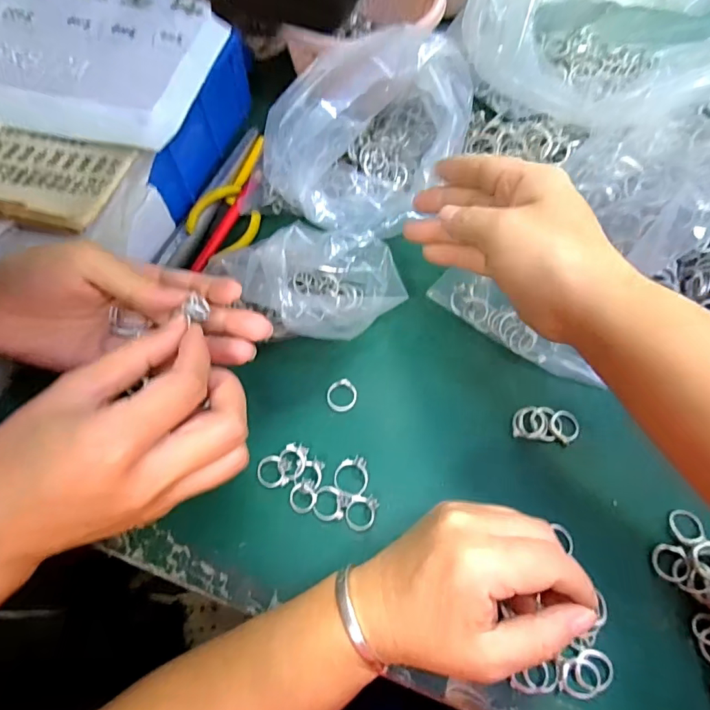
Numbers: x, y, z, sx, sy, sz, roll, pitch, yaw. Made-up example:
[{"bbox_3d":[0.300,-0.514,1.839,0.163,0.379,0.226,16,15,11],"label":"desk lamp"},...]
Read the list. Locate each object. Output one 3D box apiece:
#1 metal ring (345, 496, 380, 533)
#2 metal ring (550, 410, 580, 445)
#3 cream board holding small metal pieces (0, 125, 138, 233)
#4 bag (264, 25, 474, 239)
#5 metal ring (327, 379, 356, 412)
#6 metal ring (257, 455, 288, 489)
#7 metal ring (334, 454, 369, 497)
[{"bbox_3d":[0.004,0.102,0.312,0.019,0.006,0.022,19,67,10],"label":"metal ring"},{"bbox_3d":[0.146,0.049,0.336,0.021,0.004,0.021,-1,65,2],"label":"metal ring"},{"bbox_3d":[-0.250,-0.125,0.311,0.199,0.011,0.074,12,66,7],"label":"cream board holding small metal pieces"},{"bbox_3d":[0.013,-0.162,0.372,0.159,0.101,0.113,-33,68,-13],"label":"bag"},{"bbox_3d":[-0.010,0.029,0.349,0.021,0.004,0.024,2,65,3],"label":"metal ring"},{"bbox_3d":[-0.056,0.079,0.324,0.018,0.004,0.021,-22,66,-8],"label":"metal ring"},{"bbox_3d":[-0.002,0.081,0.323,0.022,0.004,0.026,3,65,4],"label":"metal ring"}]

